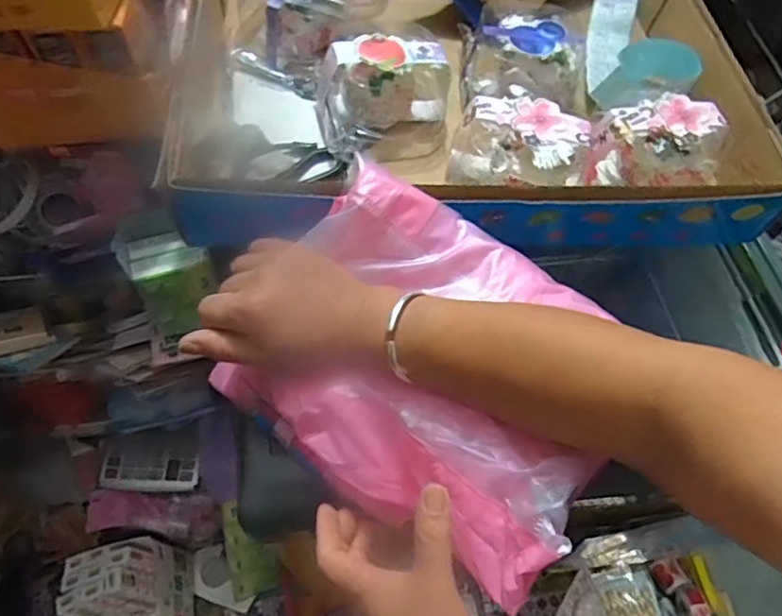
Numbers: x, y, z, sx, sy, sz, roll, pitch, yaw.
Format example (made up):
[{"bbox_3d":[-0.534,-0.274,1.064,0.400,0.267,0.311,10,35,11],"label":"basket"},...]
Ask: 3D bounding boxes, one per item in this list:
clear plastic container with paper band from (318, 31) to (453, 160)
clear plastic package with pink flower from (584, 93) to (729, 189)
[{"bbox_3d":[-0.005,-0.206,0.566,0.134,0.082,0.085,-15,62,-11],"label":"clear plastic container with paper band"},{"bbox_3d":[0.259,-0.158,0.565,0.131,0.068,0.075,8,60,1],"label":"clear plastic package with pink flower"}]

